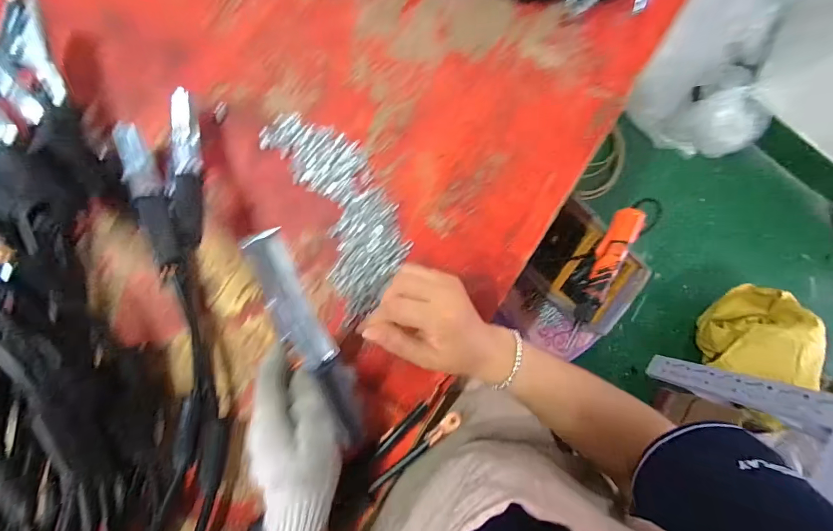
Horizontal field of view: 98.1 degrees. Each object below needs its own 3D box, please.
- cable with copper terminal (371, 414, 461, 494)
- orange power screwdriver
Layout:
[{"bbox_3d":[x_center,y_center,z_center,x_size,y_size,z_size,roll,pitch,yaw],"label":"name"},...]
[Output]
[{"bbox_3d":[-0.001,0.181,0.352,0.105,0.010,0.015,-36,92,-9],"label":"cable with copper terminal"},{"bbox_3d":[0.346,0.016,0.674,0.054,0.070,0.264,21,96,-6],"label":"orange power screwdriver"}]

